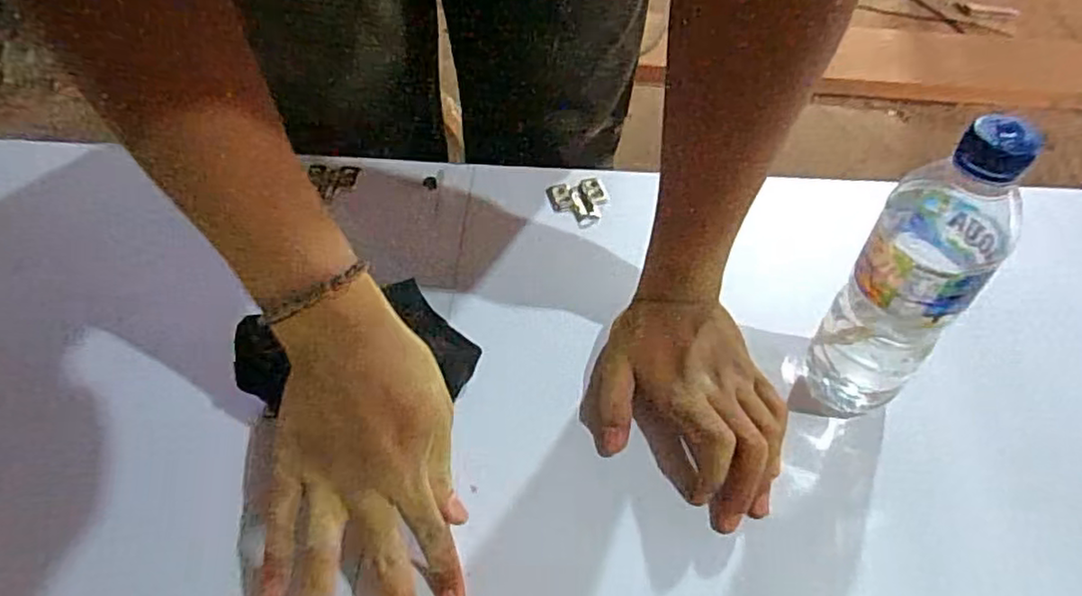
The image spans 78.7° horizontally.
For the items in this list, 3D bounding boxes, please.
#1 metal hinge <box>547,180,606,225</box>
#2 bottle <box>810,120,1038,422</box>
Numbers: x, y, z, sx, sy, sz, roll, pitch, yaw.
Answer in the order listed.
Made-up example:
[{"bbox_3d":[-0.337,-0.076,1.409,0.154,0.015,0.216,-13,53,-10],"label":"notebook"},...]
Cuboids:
[{"bbox_3d":[0.037,-0.086,0.603,0.051,0.010,0.057,-14,55,-13],"label":"metal hinge"},{"bbox_3d":[0.222,-0.008,0.401,0.062,0.230,0.069,33,58,22],"label":"bottle"}]

